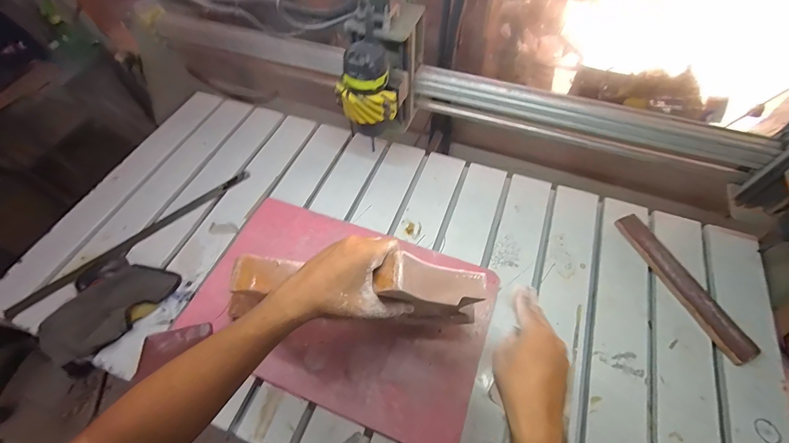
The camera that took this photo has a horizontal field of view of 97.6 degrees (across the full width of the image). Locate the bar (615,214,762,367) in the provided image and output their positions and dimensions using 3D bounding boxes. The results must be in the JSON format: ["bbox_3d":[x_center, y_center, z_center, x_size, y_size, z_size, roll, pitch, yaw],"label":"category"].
[{"bbox_3d":[0.545,0.116,0.664,0.054,0.028,0.303,-20,59,-12],"label":"bar"}]

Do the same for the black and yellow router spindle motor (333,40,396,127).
[{"bbox_3d":[-0.053,-0.249,0.625,0.093,0.128,0.107,-30,62,-16],"label":"black and yellow router spindle motor"}]

